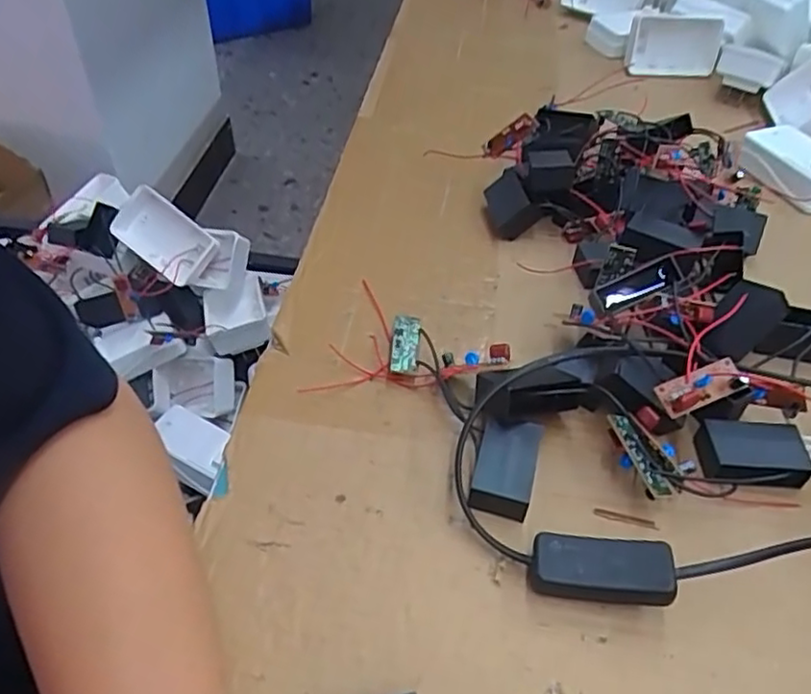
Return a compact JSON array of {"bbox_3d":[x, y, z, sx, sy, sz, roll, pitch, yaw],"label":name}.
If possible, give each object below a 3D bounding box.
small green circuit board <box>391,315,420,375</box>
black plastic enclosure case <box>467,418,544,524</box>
[{"bbox_3d":[-0.001,-0.001,0.381,0.016,0.005,0.039,-1,54,6],"label":"small green circuit board"},{"bbox_3d":[0.049,0.059,0.326,0.028,0.020,0.046,12,46,9],"label":"black plastic enclosure case"}]

